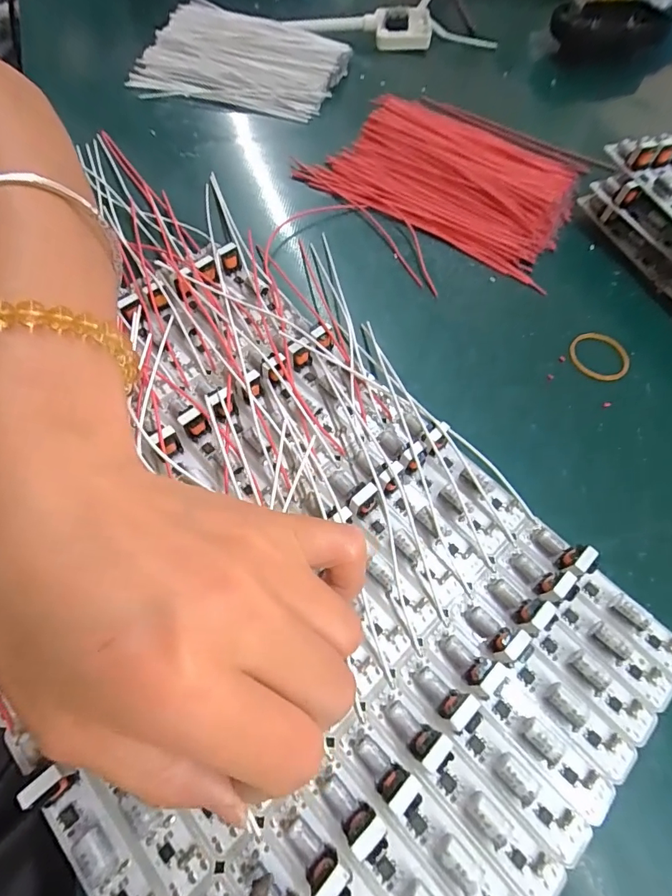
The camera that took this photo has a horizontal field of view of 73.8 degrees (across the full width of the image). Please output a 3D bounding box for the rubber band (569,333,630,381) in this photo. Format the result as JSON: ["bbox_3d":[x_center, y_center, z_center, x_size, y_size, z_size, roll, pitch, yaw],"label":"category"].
[{"bbox_3d":[0.142,-0.049,0.244,0.031,0.005,0.031,2,61,-4],"label":"rubber band"}]

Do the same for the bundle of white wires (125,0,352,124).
[{"bbox_3d":[-0.075,-0.326,0.373,0.161,0.017,0.132,15,60,4],"label":"bundle of white wires"}]

